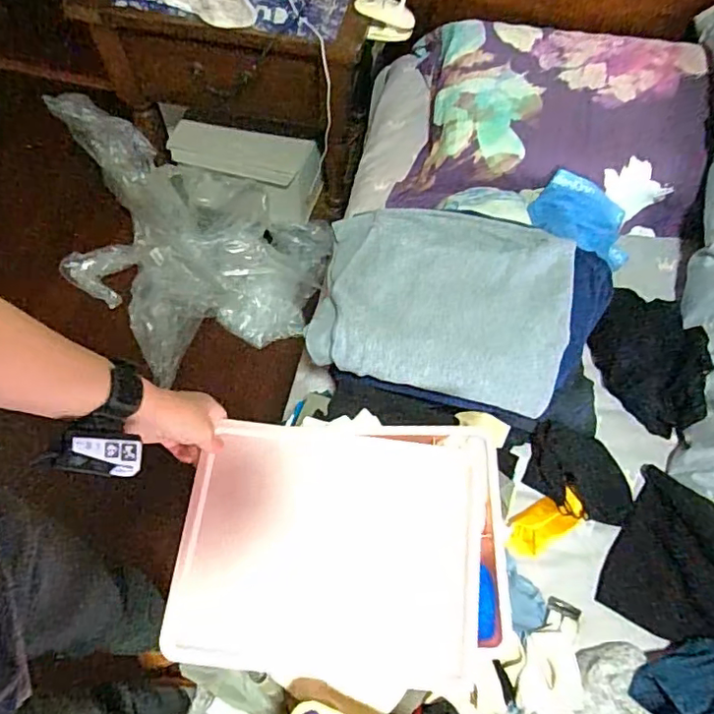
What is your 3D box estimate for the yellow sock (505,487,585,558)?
[{"bbox_3d":[0.259,0.232,0.785,0.122,0.015,0.055,-30,69,-14],"label":"yellow sock"}]

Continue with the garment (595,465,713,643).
[{"bbox_3d":[0.438,0.273,0.745,0.166,0.094,0.205,33,69,13],"label":"garment"}]

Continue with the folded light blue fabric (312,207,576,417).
[{"bbox_3d":[0.114,-0.075,0.744,0.318,0.050,0.253,9,65,3],"label":"folded light blue fabric"}]

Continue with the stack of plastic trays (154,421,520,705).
[{"bbox_3d":[-0.014,0.207,0.607,0.337,0.053,0.264,1,65,-1],"label":"stack of plastic trays"}]

